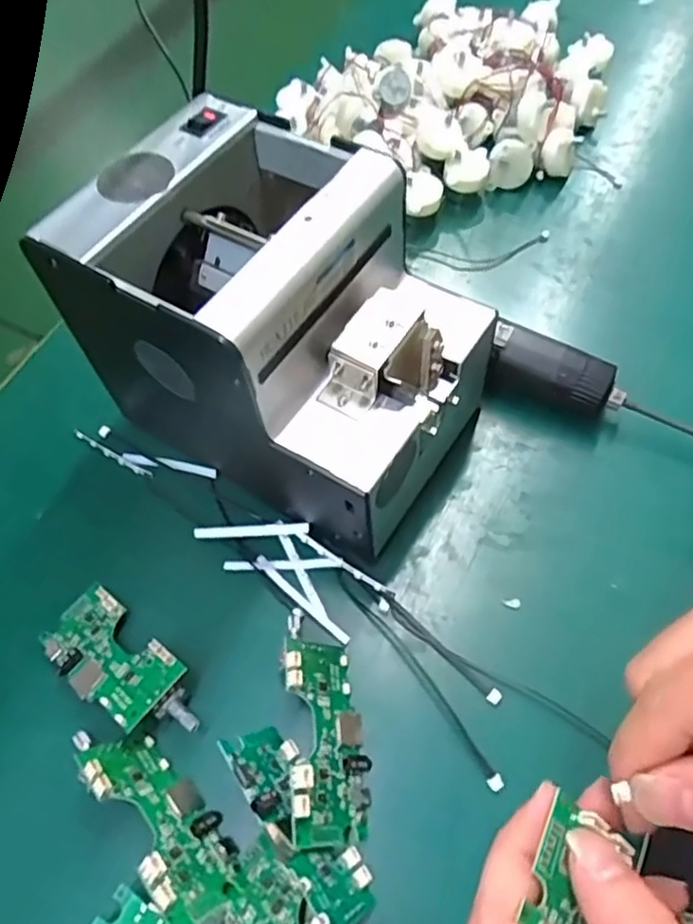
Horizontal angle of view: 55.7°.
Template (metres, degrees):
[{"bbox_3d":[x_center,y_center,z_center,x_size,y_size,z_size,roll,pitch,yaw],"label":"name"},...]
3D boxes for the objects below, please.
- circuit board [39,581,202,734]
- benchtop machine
[{"bbox_3d":[-0.111,0.099,0.322,0.096,0.016,0.041,26,63,31],"label":"circuit board"},{"bbox_3d":[-0.026,-0.065,0.338,0.173,0.143,0.123,27,64,17],"label":"benchtop machine"}]

